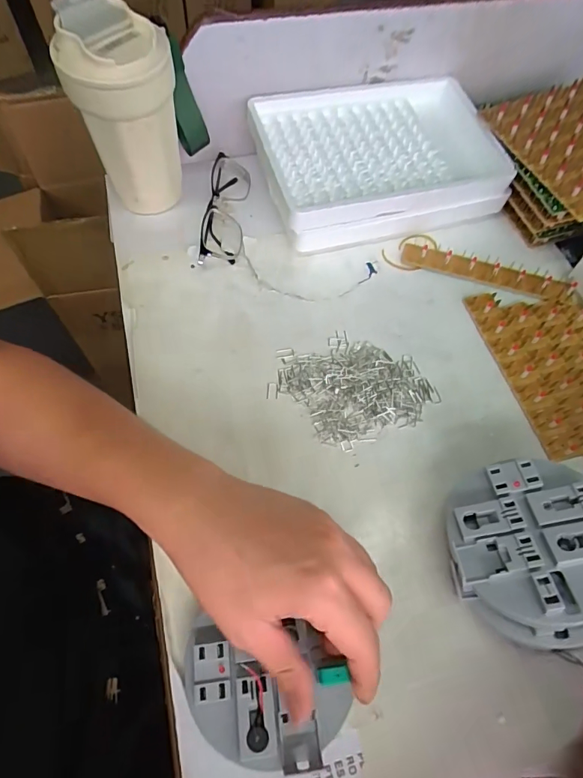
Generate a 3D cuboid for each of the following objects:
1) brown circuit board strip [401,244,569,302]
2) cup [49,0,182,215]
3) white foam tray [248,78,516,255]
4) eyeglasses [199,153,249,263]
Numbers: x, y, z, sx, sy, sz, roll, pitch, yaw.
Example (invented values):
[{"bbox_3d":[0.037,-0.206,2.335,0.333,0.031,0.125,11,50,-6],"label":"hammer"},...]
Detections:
[{"bbox_3d":[0.189,-0.117,0.432,0.157,0.005,0.031,18,63,7],"label":"brown circuit board strip"},{"bbox_3d":[-0.142,-0.236,0.390,0.081,0.161,0.087,1,63,-2],"label":"cup"},{"bbox_3d":[0.087,-0.239,0.461,0.231,0.059,0.163,-14,64,-9],"label":"white foam tray"},{"bbox_3d":[-0.068,-0.180,0.444,0.040,0.025,0.139,3,63,-1],"label":"eyeglasses"}]

